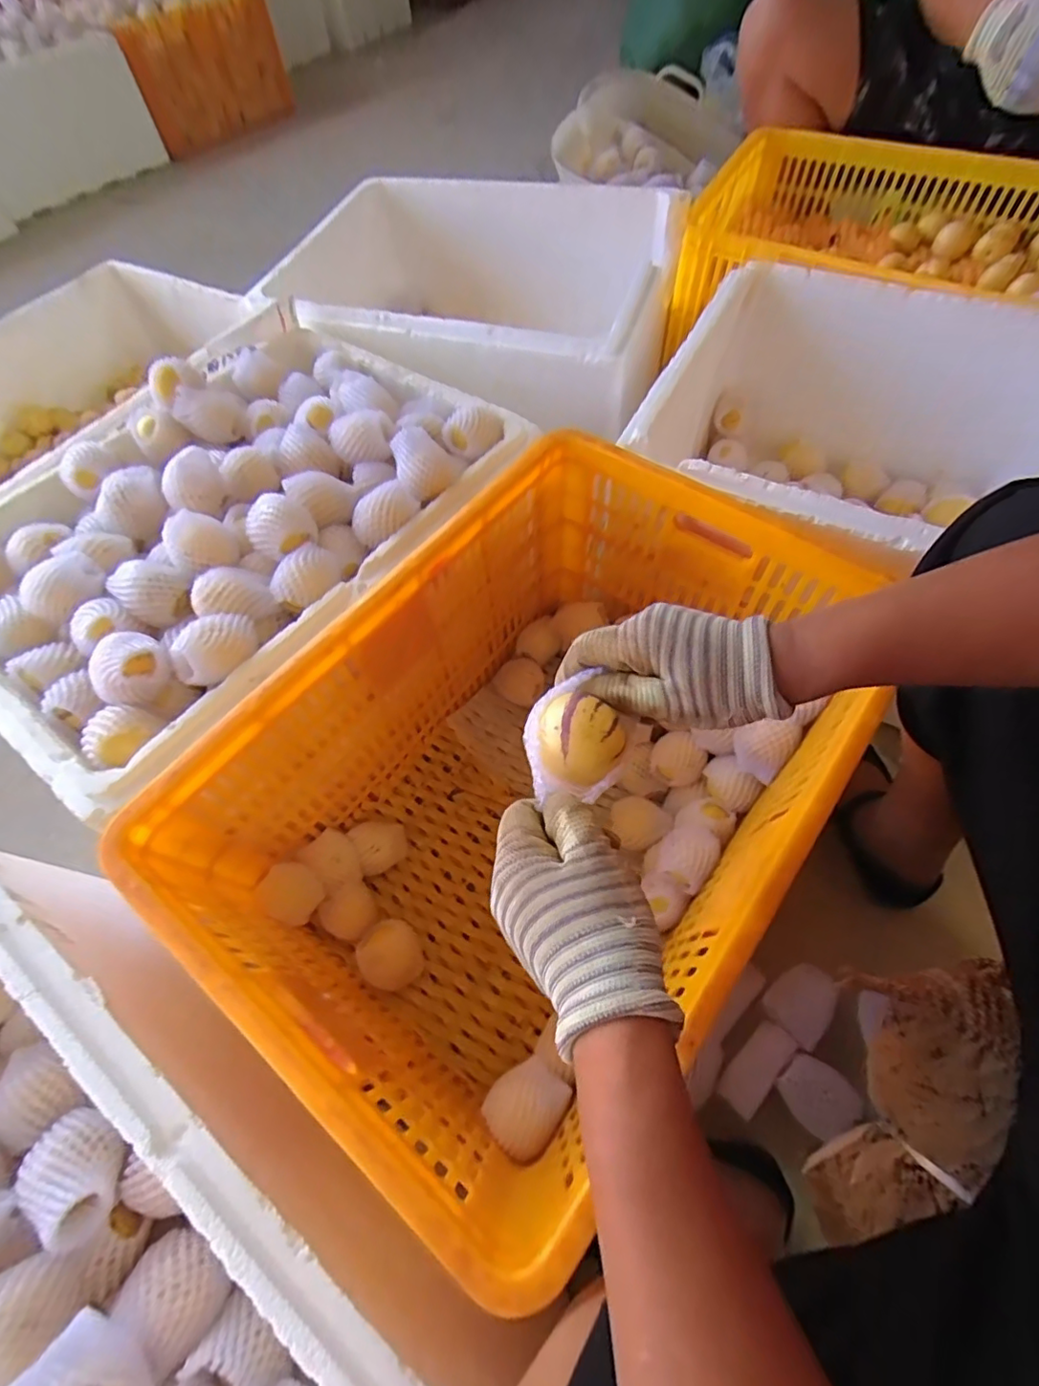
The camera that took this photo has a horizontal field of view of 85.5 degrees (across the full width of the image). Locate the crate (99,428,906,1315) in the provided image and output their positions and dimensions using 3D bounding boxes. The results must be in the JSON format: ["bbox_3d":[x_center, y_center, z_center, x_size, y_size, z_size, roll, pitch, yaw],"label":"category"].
[{"bbox_3d":[0.018,0.078,0.585,0.430,0.309,0.588,34,67,19],"label":"crate"}]

